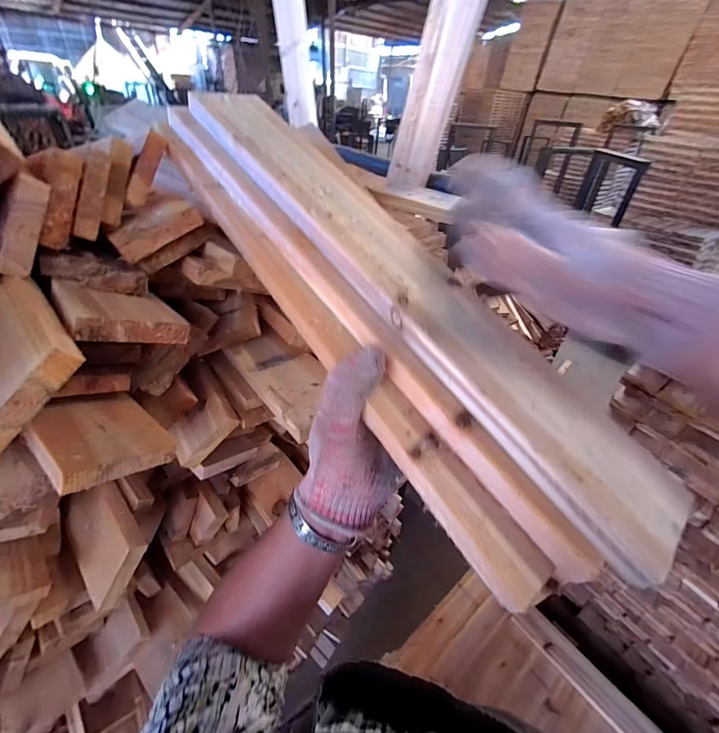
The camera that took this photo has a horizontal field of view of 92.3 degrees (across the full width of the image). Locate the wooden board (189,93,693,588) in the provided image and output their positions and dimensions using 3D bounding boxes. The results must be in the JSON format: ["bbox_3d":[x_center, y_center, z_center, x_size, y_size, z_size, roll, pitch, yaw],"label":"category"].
[{"bbox_3d":[0.025,-0.080,0.264,0.084,0.019,0.469,-27,68,-34],"label":"wooden board"}]

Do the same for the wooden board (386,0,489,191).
[{"bbox_3d":[0.104,-0.396,0.473,0.012,0.293,0.081,-27,59,-36],"label":"wooden board"}]

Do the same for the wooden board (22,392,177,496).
[{"bbox_3d":[-0.195,0.050,0.258,0.089,0.017,0.075,30,21,29],"label":"wooden board"}]

